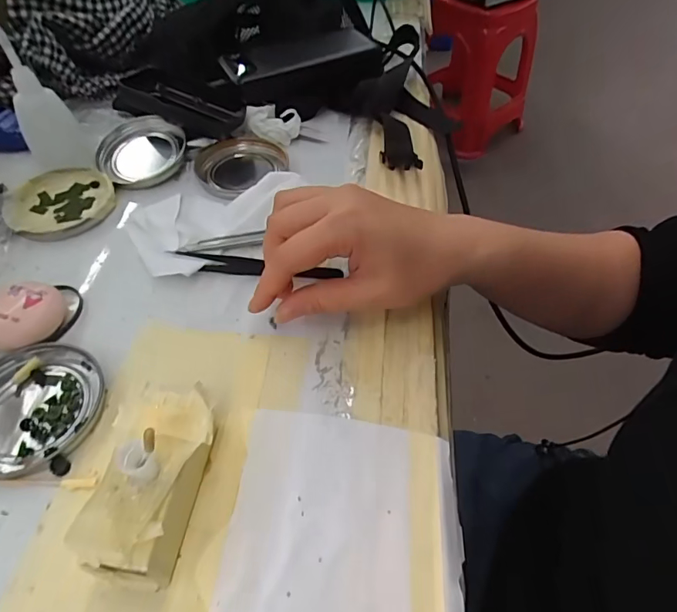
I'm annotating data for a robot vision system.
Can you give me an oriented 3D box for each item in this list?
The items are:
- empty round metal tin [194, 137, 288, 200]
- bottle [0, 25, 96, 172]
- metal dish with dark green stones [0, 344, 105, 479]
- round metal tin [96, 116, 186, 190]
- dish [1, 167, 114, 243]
[{"bbox_3d":[-0.085,-0.117,0.404,0.077,0.020,0.074,1,51,0],"label":"empty round metal tin"},{"bbox_3d":[-0.241,-0.162,0.370,0.045,0.102,0.037,-25,56,-19],"label":"bottle"},{"bbox_3d":[-0.176,0.057,0.259,0.077,0.007,0.075,0,51,1],"label":"metal dish with dark green stones"},{"bbox_3d":[-0.177,-0.136,0.400,0.073,0.022,0.073,0,51,0],"label":"round metal tin"},{"bbox_3d":[-0.221,-0.082,0.370,0.077,0.012,0.078,0,51,0],"label":"dish"}]

